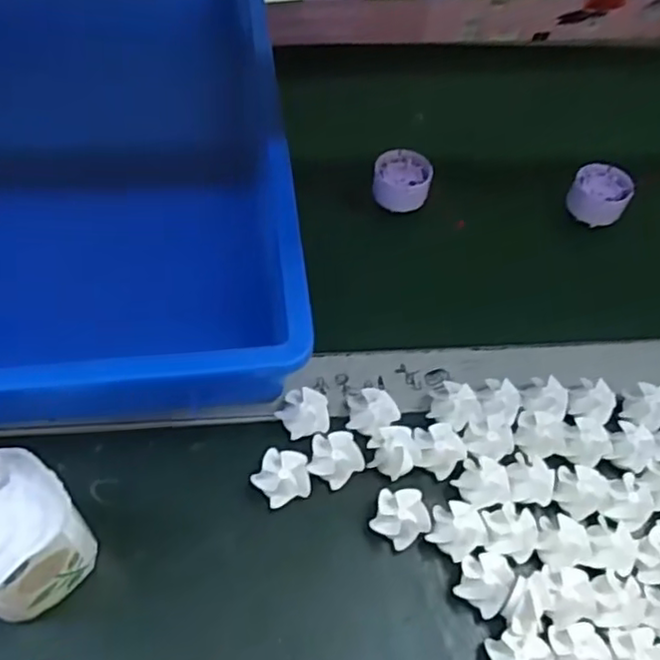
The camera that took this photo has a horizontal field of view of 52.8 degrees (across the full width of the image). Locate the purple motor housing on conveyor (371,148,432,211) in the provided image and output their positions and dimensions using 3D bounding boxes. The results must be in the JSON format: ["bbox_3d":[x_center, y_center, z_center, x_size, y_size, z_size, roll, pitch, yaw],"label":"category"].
[{"bbox_3d":[0.060,-0.125,0.557,0.046,0.027,0.045,2,56,-3],"label":"purple motor housing on conveyor"}]

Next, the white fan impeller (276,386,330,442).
[{"bbox_3d":[-0.017,0.054,0.430,0.032,0.014,0.030,2,56,-3],"label":"white fan impeller"}]

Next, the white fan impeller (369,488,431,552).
[{"bbox_3d":[0.043,0.111,0.398,0.033,0.016,0.034,2,56,-3],"label":"white fan impeller"}]

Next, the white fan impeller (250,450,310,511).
[{"bbox_3d":[-0.030,0.090,0.407,0.033,0.015,0.032,2,56,-3],"label":"white fan impeller"}]

